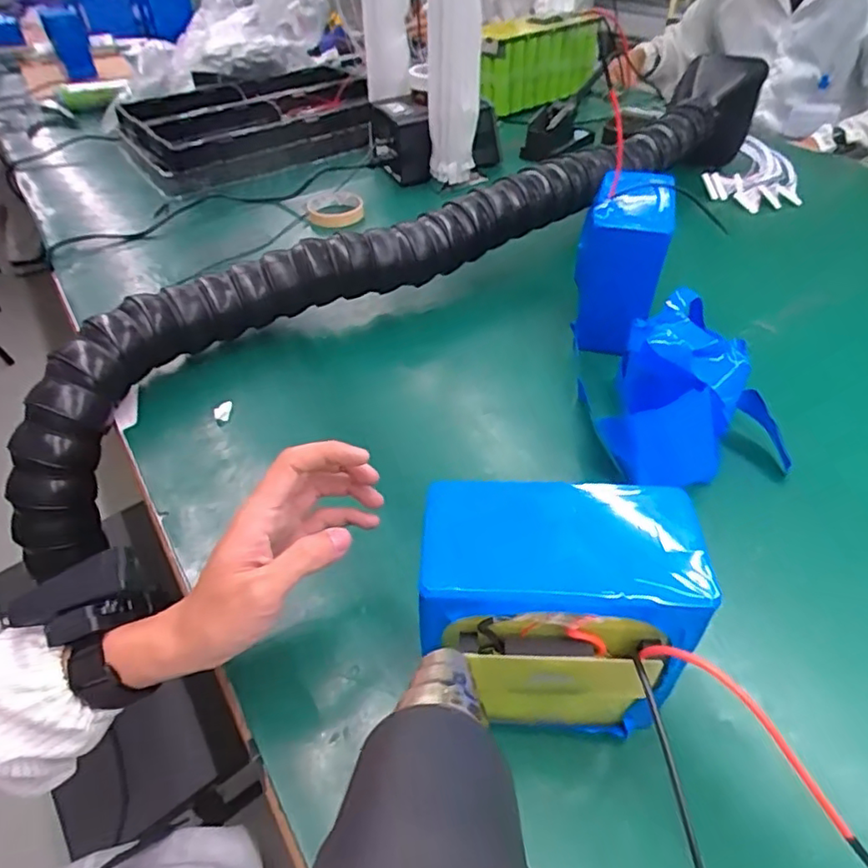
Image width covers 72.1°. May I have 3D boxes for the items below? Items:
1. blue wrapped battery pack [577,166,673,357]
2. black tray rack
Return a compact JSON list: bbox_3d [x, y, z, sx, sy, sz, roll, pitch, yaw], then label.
[{"bbox_3d":[0.196,-0.182,0.636,0.082,0.159,0.118,10,44,12],"label":"blue wrapped battery pack"},{"bbox_3d":[-0.365,-0.603,1.156,0.433,0.122,0.408,-20,47,-19],"label":"black tray rack"}]

